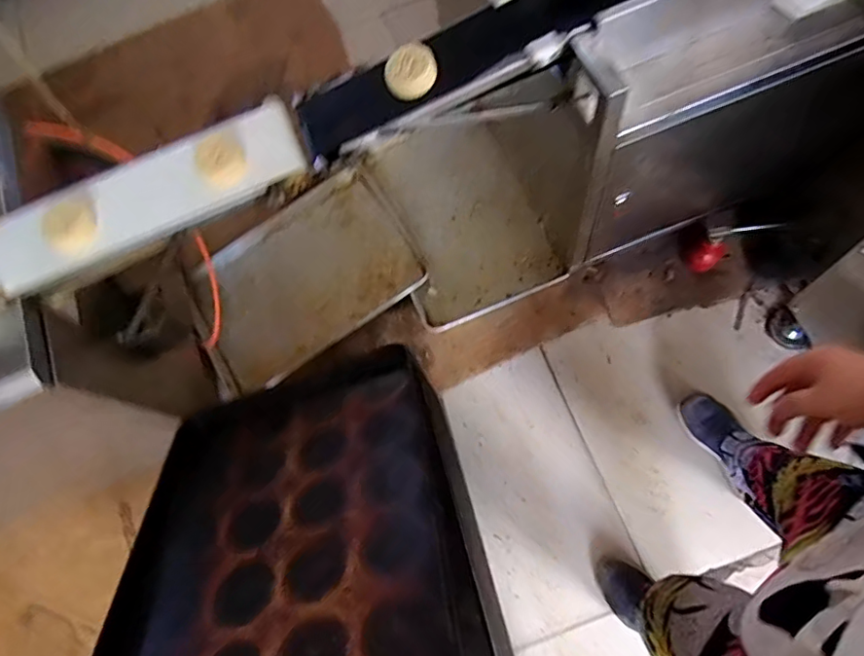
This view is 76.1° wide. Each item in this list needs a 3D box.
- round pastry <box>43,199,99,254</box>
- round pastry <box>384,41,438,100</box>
[{"bbox_3d":[-0.522,-0.148,0.795,0.073,0.038,0.058,-40,71,-7],"label":"round pastry"},{"bbox_3d":[-0.030,-0.370,0.790,0.071,0.019,0.078,0,91,8],"label":"round pastry"}]

